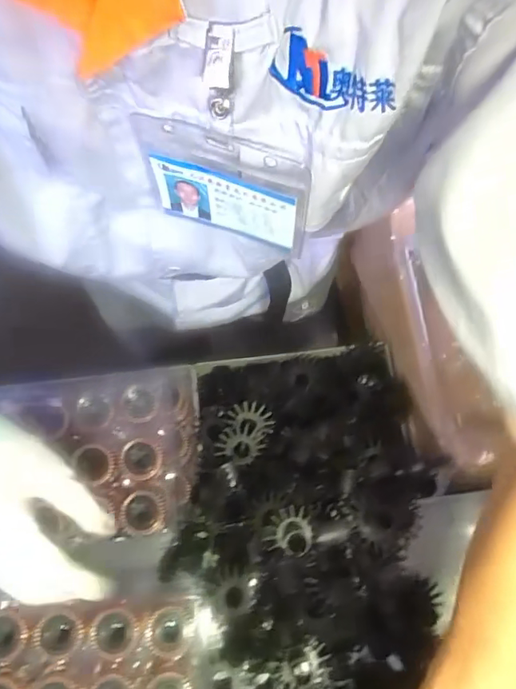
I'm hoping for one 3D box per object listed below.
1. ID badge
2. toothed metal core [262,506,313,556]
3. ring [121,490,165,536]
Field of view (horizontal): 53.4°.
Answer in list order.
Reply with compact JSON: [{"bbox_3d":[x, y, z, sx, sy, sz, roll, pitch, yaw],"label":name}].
[{"bbox_3d":[-0.020,-0.085,0.296,0.099,0.087,0.007,20,67,10],"label":"ID badge"},{"bbox_3d":[0.025,0.155,0.425,0.040,0.025,0.036,-3,73,-1],"label":"toothed metal core"},{"bbox_3d":[-0.101,0.147,0.449,0.039,0.009,0.037,7,72,-23],"label":"ring"}]

